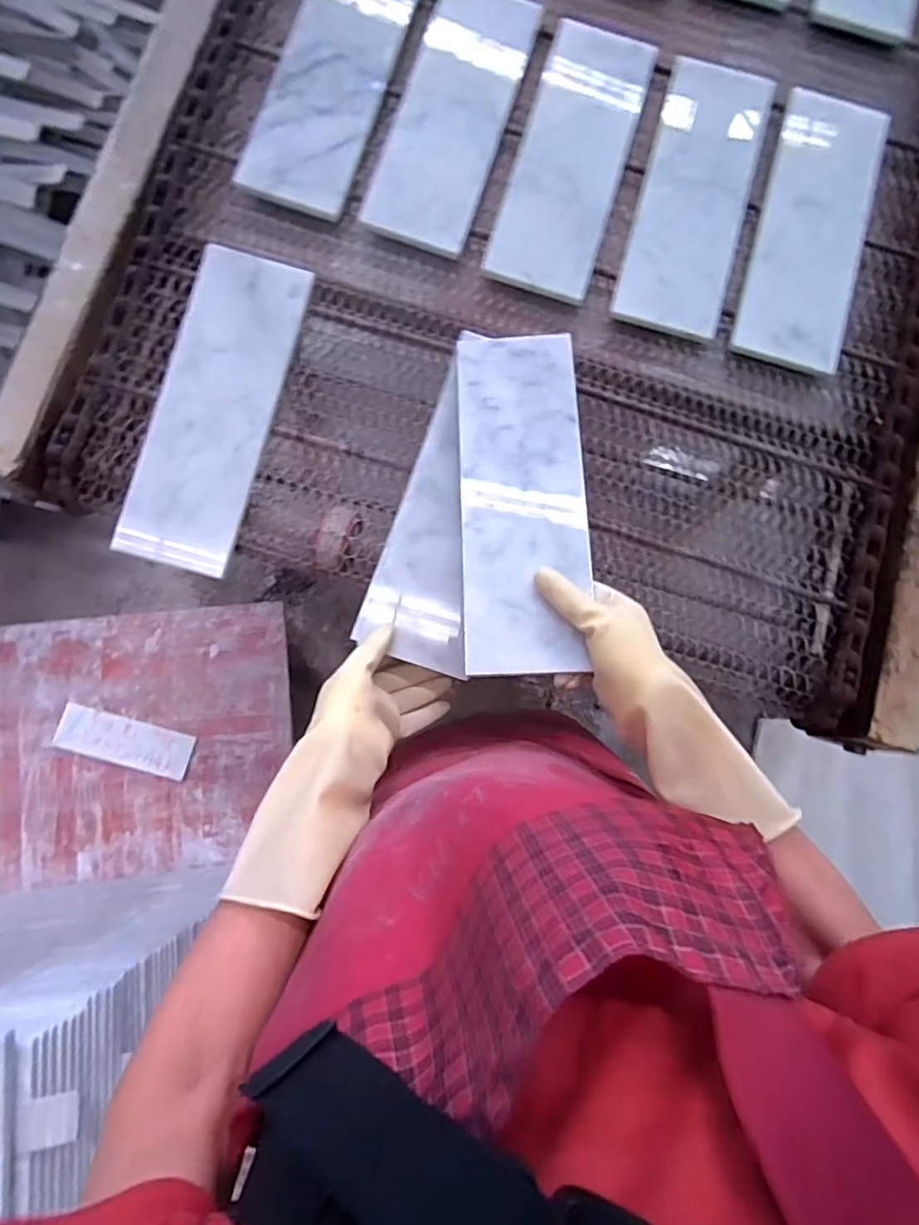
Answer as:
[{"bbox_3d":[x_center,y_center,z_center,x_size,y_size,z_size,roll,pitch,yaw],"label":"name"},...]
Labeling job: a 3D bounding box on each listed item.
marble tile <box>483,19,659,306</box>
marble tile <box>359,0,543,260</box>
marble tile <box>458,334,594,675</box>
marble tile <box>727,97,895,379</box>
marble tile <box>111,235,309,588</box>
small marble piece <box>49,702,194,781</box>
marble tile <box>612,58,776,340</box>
[{"bbox_3d":[0.121,-0.484,0.636,0.110,0.010,0.324,16,80,1],"label":"marble tile"},{"bbox_3d":[-0.005,-0.531,0.637,0.111,0.013,0.332,16,78,-2],"label":"marble tile"},{"bbox_3d":[0.053,-0.104,0.512,0.103,0.008,0.310,-3,74,5],"label":"marble tile"},{"bbox_3d":[0.381,-0.415,0.642,0.116,0.018,0.333,17,80,1],"label":"marble tile"},{"bbox_3d":[-0.234,-0.198,0.577,0.110,0.011,0.314,15,84,-1],"label":"marble tile"},{"bbox_3d":[-0.604,0.232,1.080,0.243,0.021,0.082,14,80,1],"label":"small marble piece"},{"bbox_3d":[0.251,-0.439,0.634,0.113,0.016,0.328,15,80,1],"label":"marble tile"}]

